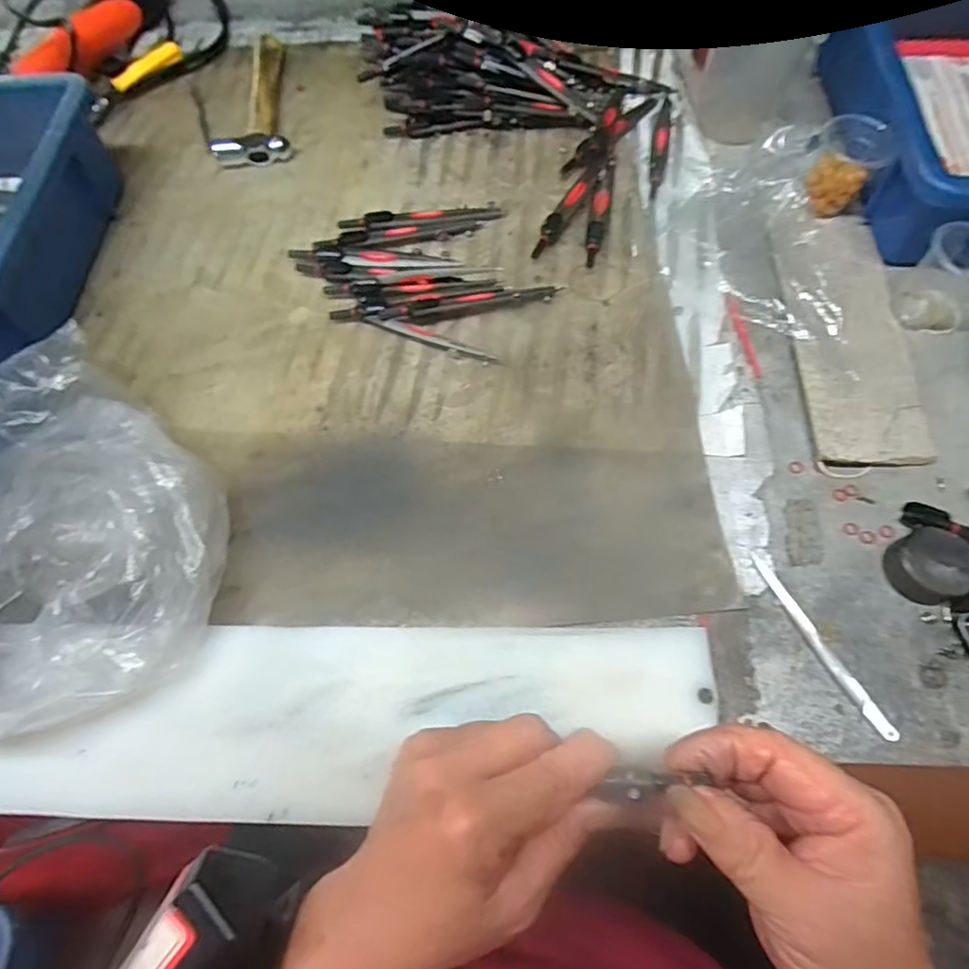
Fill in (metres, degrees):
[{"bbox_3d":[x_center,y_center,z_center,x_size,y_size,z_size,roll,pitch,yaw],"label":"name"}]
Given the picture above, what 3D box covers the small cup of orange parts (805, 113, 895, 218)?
[{"bbox_3d":[0.260,-0.231,0.405,0.043,0.057,0.045,-1,66,2],"label":"small cup of orange parts"}]

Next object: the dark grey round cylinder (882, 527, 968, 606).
[{"bbox_3d":[0.244,0.045,0.303,0.038,0.024,0.034,12,68,8],"label":"dark grey round cylinder"}]

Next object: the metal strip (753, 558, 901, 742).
[{"bbox_3d":[0.180,0.085,0.298,0.009,0.004,0.106,-30,65,-1],"label":"metal strip"}]

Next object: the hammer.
[{"bbox_3d":[-0.206,-0.348,0.500,0.058,0.019,0.154,-6,66,0],"label":"hammer"}]

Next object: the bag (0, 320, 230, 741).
[{"bbox_3d":[-0.233,0.019,0.315,0.153,0.064,0.222,-15,67,-4],"label":"bag"}]

